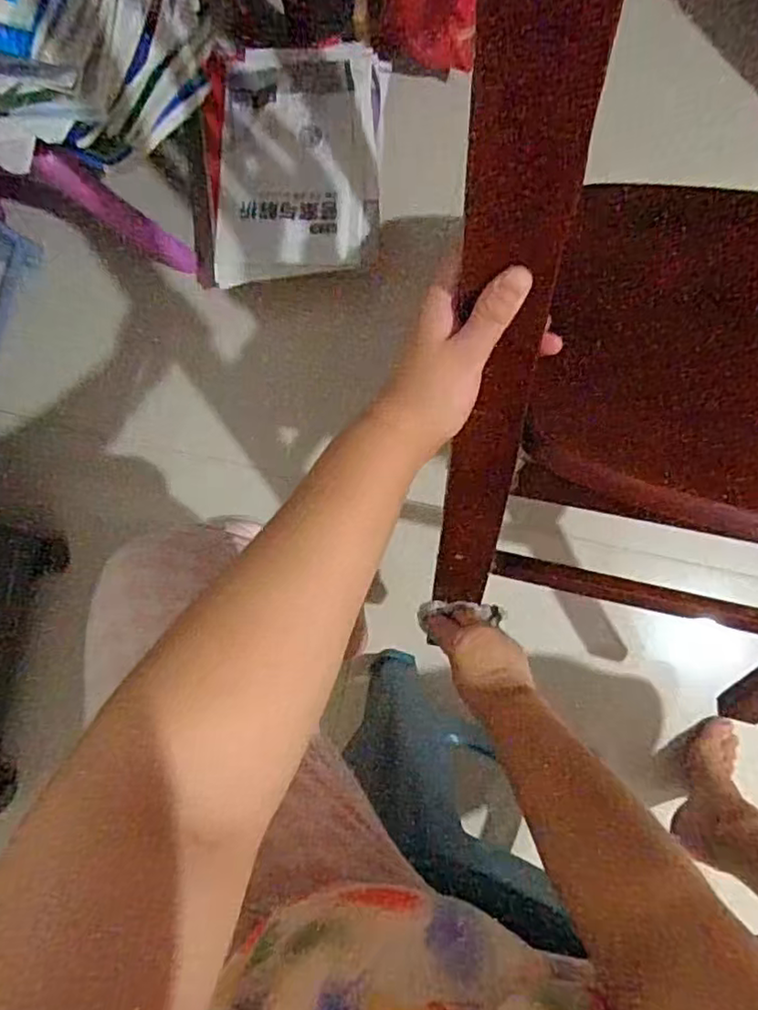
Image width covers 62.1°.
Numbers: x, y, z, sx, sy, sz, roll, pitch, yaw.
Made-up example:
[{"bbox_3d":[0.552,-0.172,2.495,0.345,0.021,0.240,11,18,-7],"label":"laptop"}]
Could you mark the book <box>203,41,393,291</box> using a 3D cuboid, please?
[{"bbox_3d":[-0.123,-0.478,0.893,0.255,0.027,0.323,6,94,8],"label":"book"}]

